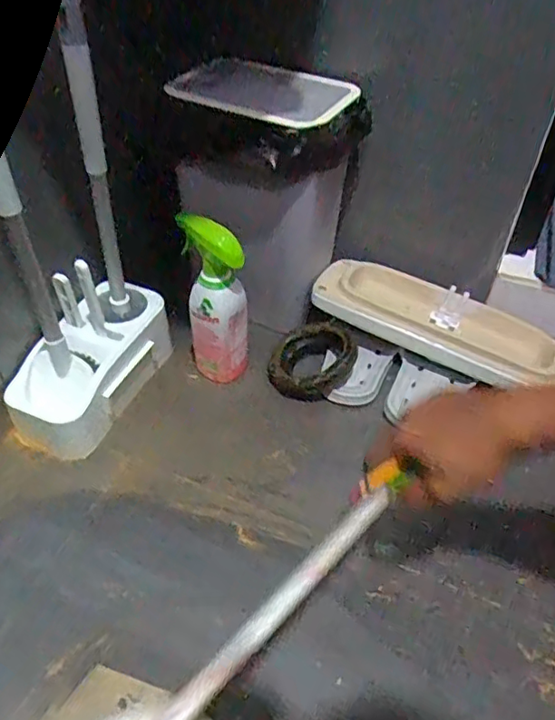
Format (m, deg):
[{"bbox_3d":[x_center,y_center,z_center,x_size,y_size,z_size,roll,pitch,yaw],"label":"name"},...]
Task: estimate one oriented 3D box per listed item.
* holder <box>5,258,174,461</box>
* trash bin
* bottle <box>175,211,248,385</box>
[{"bbox_3d":[-0.231,-0.009,0.706,0.108,0.160,0.243,22,52,19],"label":"holder"},{"bbox_3d":[-0.005,-0.223,0.783,0.186,0.314,0.186,26,54,22],"label":"trash bin"},{"bbox_3d":[-0.076,-0.068,0.717,0.081,0.229,0.073,-5,48,-4],"label":"bottle"}]

